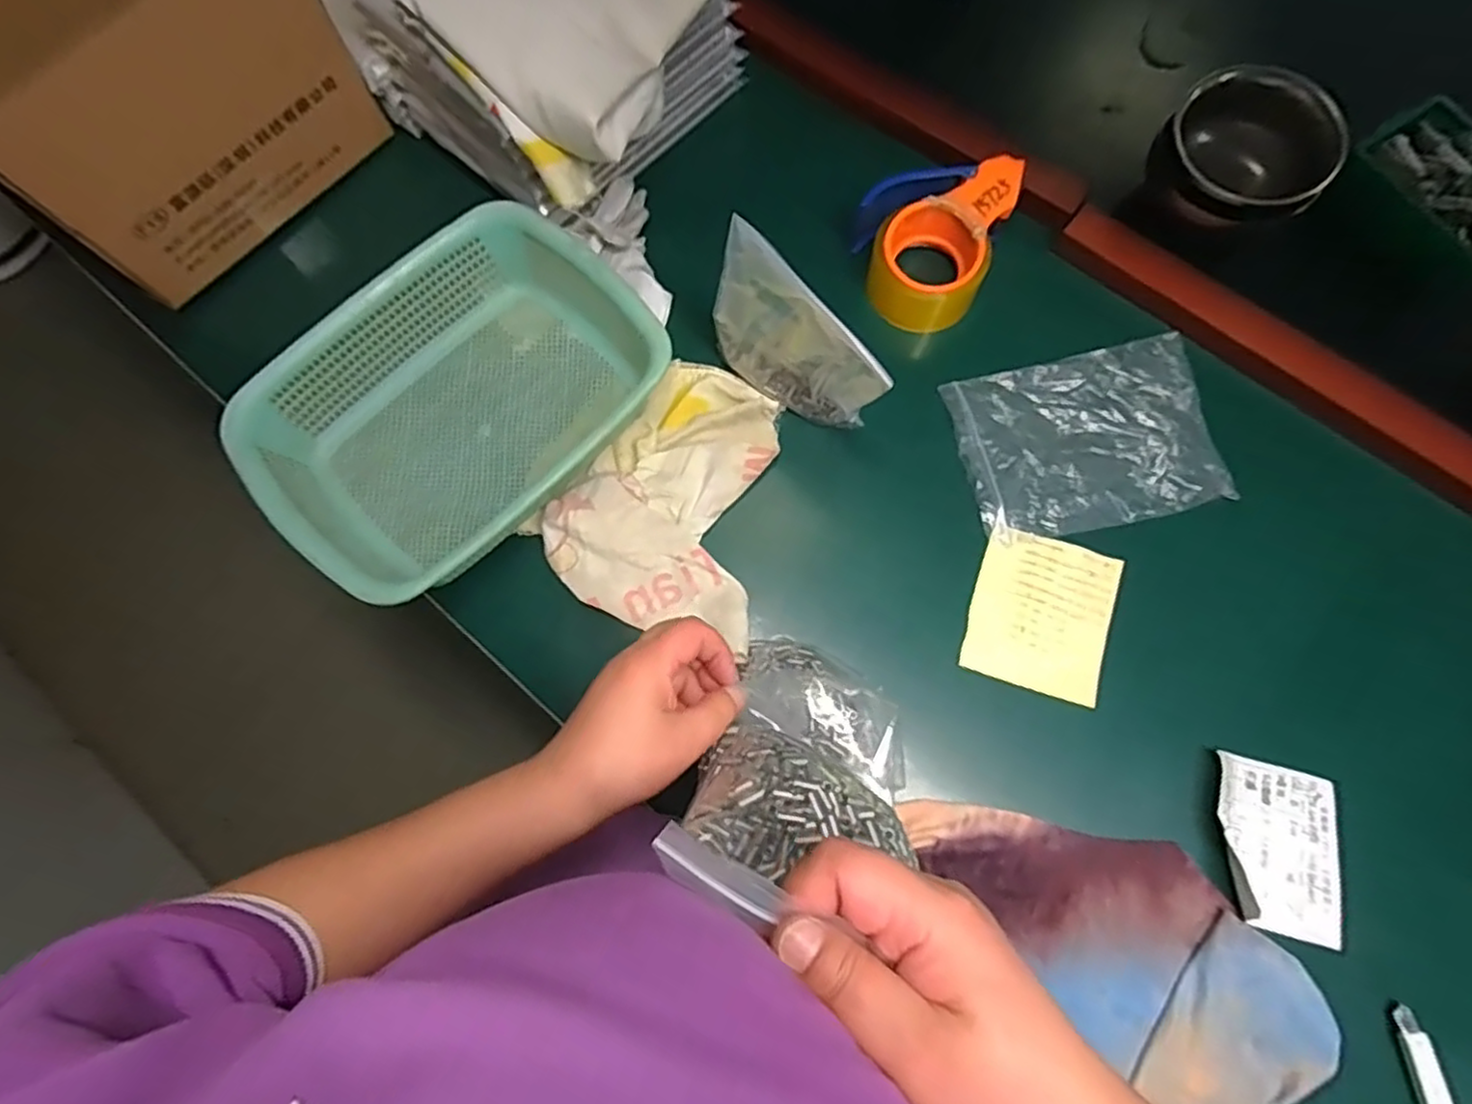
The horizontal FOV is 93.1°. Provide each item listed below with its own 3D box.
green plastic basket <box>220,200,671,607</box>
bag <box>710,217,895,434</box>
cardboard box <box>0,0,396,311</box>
[{"bbox_3d":[-0.210,-0.113,0.543,0.287,0.077,0.217,-44,79,-8],"label":"green plastic basket"},{"bbox_3d":[0.047,-0.147,0.514,0.145,0.154,0.029,41,81,11],"label":"bag"},{"bbox_3d":[-0.479,-0.387,0.570,0.191,0.179,0.261,40,81,11],"label":"cardboard box"}]

